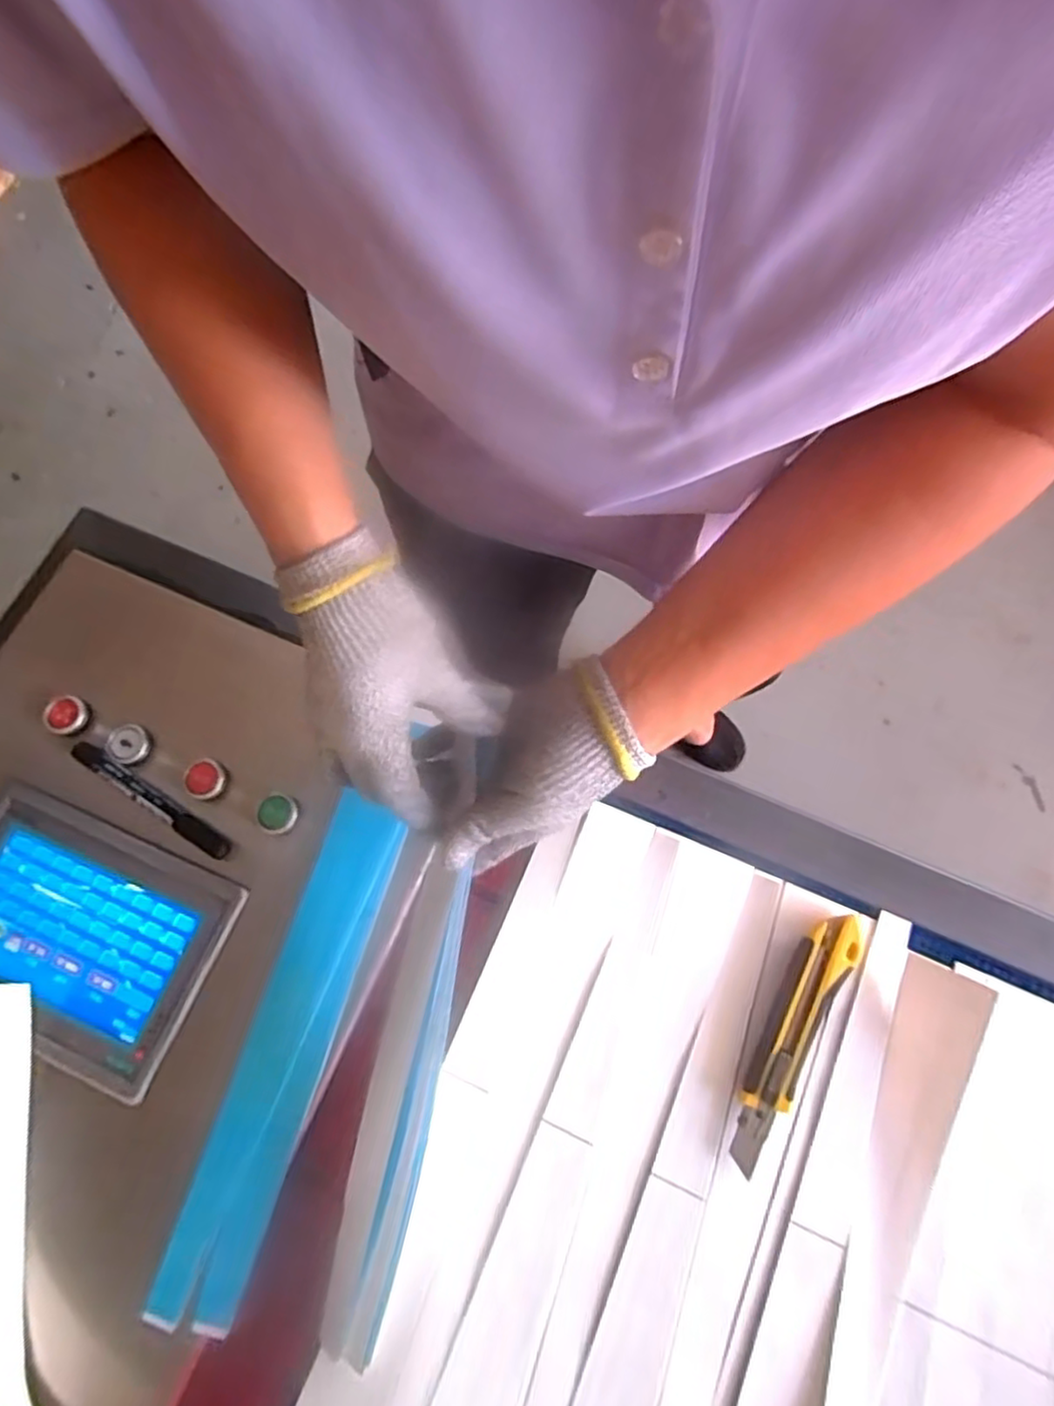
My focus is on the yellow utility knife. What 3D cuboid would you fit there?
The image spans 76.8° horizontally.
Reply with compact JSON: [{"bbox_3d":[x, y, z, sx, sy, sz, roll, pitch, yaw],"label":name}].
[{"bbox_3d":[0.171,0.216,0.433,0.031,0.016,0.166,30,76,8],"label":"yellow utility knife"}]

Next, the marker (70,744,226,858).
[{"bbox_3d":[-0.272,0.069,0.479,0.134,0.018,0.016,33,76,9],"label":"marker"}]

